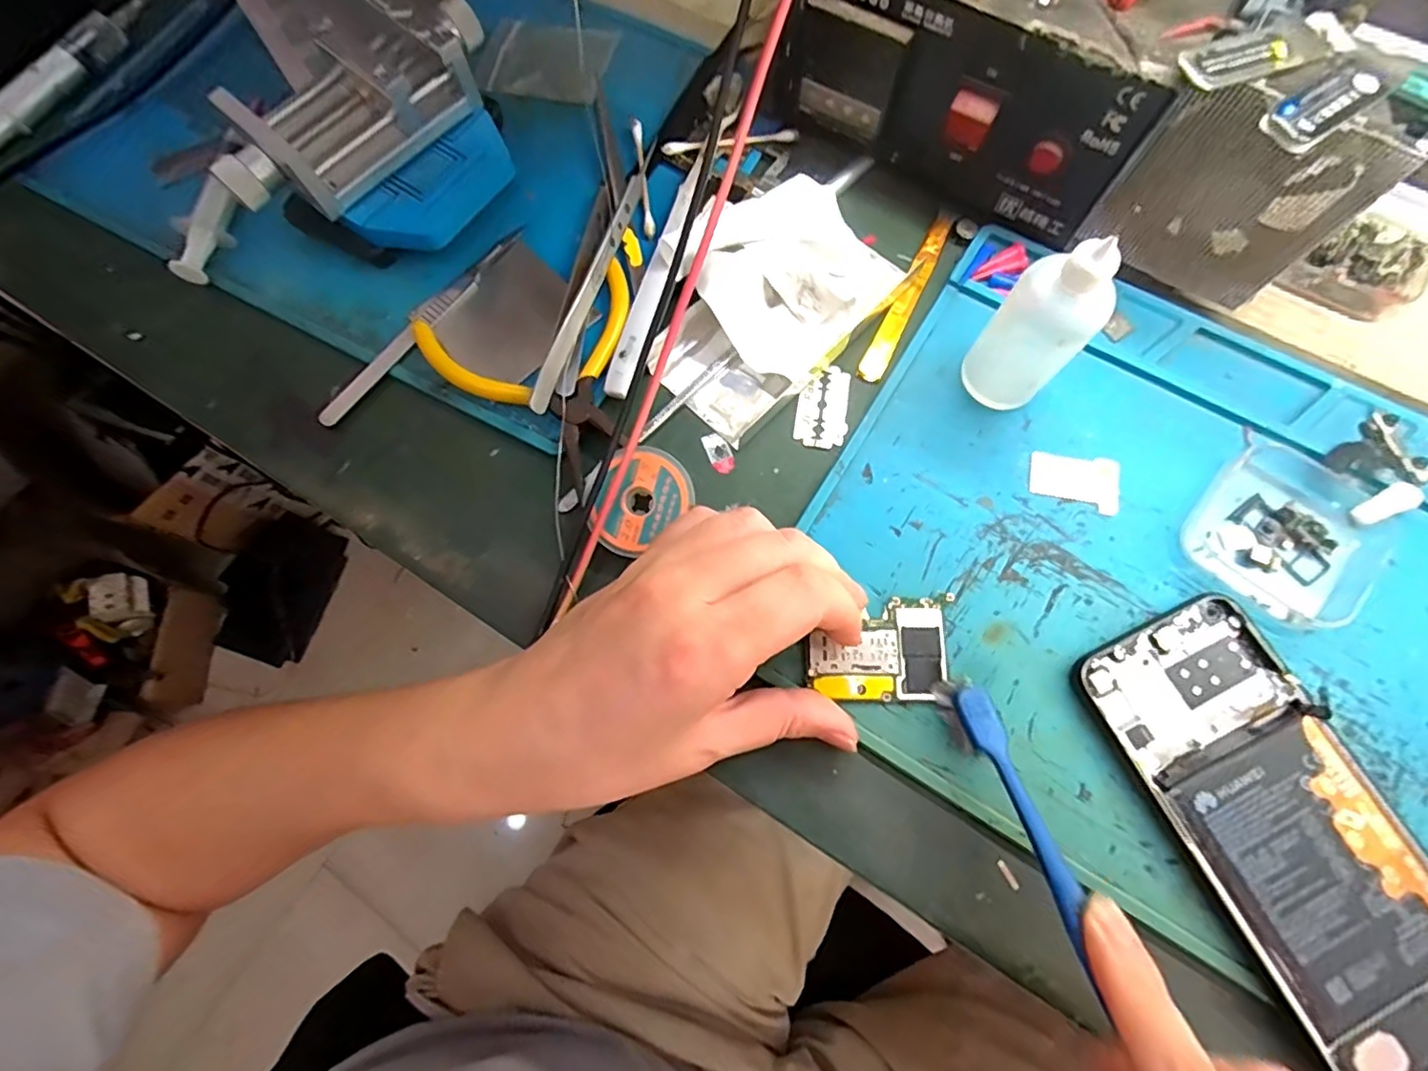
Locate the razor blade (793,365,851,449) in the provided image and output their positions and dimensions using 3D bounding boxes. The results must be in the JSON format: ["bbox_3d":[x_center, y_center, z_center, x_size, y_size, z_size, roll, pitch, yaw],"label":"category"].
[{"bbox_3d":[0.051,-0.060,0.279,0.023,0.004,0.040,12,74,6],"label":"razor blade"}]

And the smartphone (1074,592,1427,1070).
[{"bbox_3d":[0.204,0.104,0.217,0.074,0.010,0.156,-26,74,-5],"label":"smartphone"}]

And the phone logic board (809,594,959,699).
[{"bbox_3d":[0.066,0.045,0.241,0.056,0.004,0.040,1,74,2],"label":"phone logic board"}]

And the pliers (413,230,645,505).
[{"bbox_3d":[-0.067,-0.077,0.271,0.113,0.021,0.110,-25,74,-5],"label":"pliers"}]

